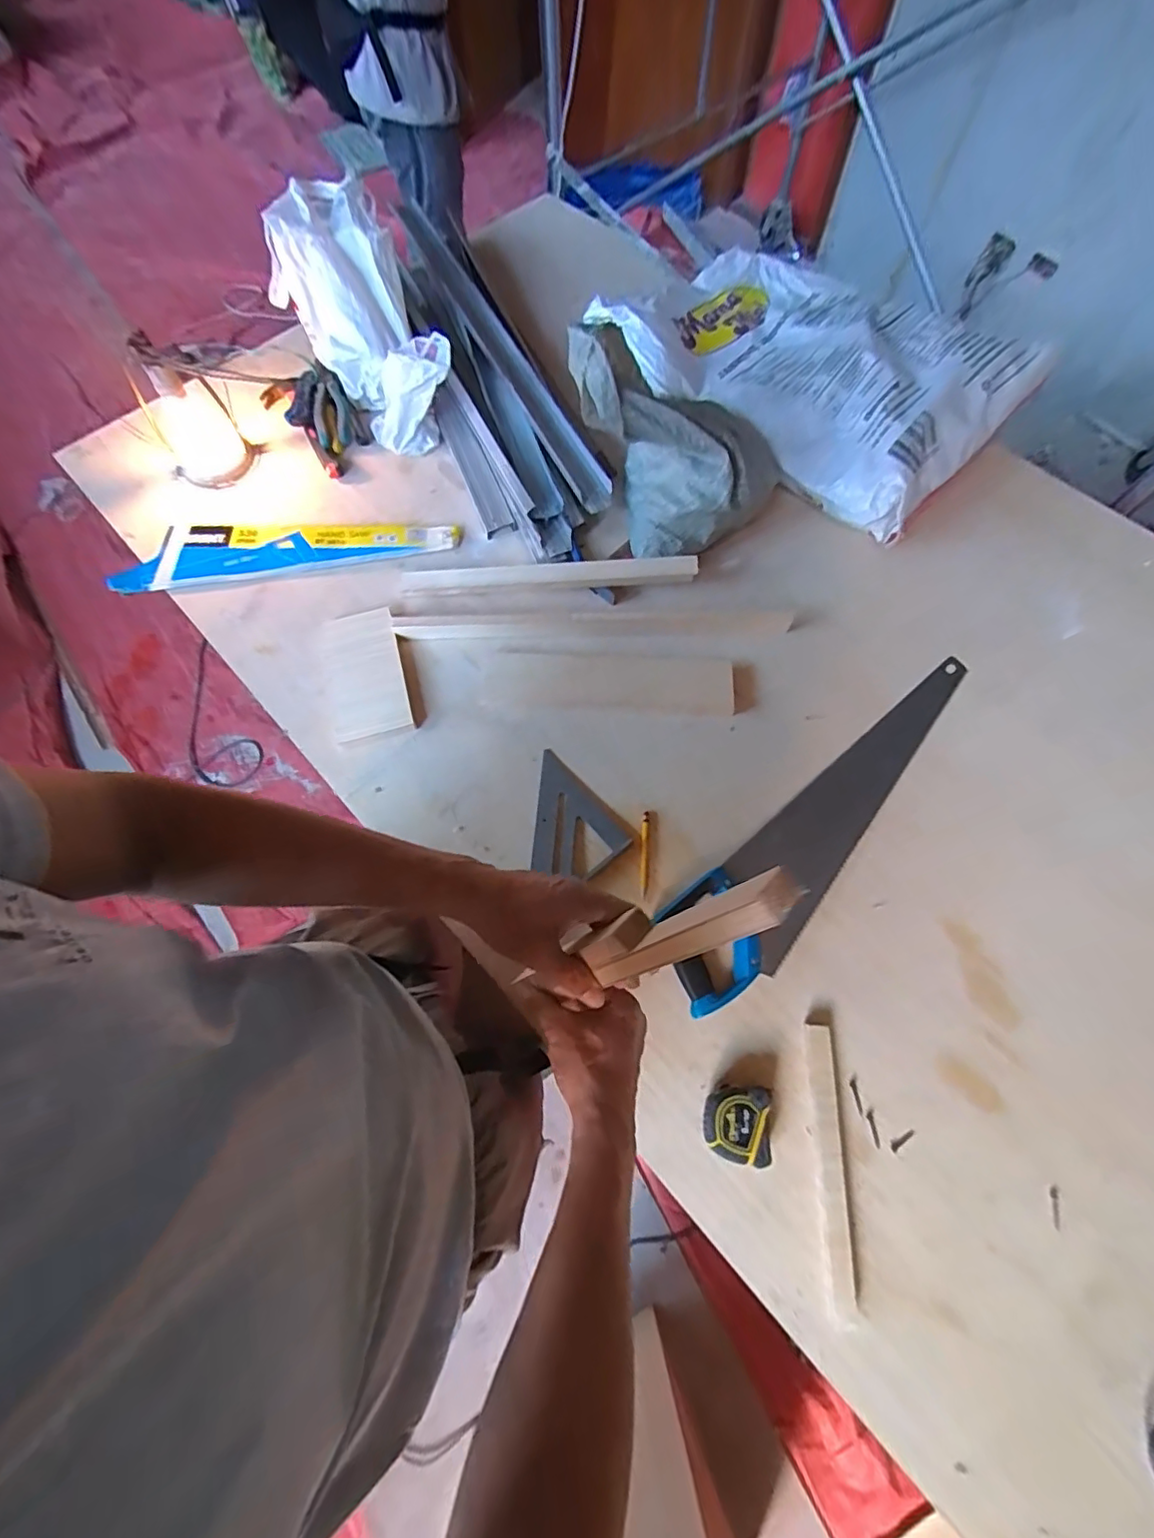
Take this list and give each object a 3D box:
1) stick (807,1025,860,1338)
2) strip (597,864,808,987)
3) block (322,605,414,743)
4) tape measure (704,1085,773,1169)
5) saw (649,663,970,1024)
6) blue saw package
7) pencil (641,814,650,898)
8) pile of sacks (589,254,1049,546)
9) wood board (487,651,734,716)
[{"bbox_3d":[0.274,0.427,0.623,0.027,0.016,0.270,3,69,3],"label":"stick"},{"bbox_3d":[0.067,0.115,0.385,0.034,0.193,0.027,-8,65,-35],"label":"strip"},{"bbox_3d":[-0.313,-0.140,0.856,0.107,0.014,0.210,-15,69,-4],"label":"block"},{"bbox_3d":[0.173,0.382,0.624,0.066,0.036,0.071,6,69,4],"label":"tape measure"},{"bbox_3d":[0.348,0.071,0.753,0.598,0.020,0.130,-37,72,-12],"label":"saw"},{"bbox_3d":[-0.464,-0.368,0.943,0.529,0.029,0.125,-7,68,-1],"label":"blue saw package"},{"bbox_3d":[0.088,0.110,0.753,0.009,0.006,0.110,5,69,4],"label":"pencil"},{"bbox_3d":[0.396,-0.717,1.009,0.658,0.137,0.461,41,75,16],"label":"pile of sacks"},{"bbox_3d":[0.047,-0.124,0.842,0.356,0.012,0.091,3,69,3],"label":"wood board"}]

